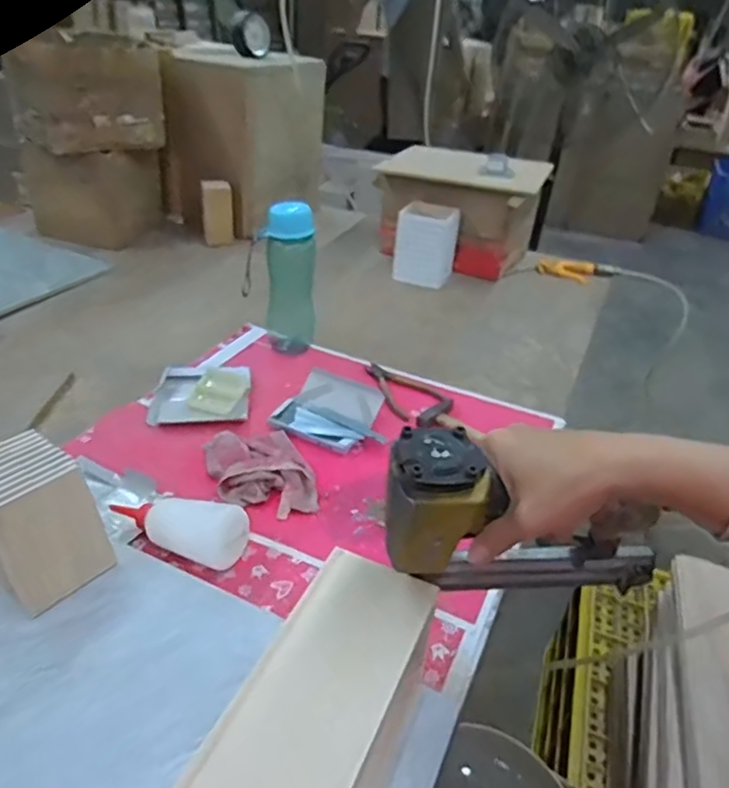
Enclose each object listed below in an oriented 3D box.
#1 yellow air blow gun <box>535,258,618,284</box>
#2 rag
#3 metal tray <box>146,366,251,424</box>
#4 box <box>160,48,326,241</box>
[{"bbox_3d":[0.500,-0.293,1.429,0.179,0.032,0.061,8,33,4],"label":"yellow air blow gun"},{"bbox_3d":[-0.130,0.090,0.754,0.124,0.030,0.157,-4,34,-14],"label":"rag"},{"bbox_3d":[-0.240,-0.002,0.882,0.142,0.021,0.126,2,33,-6],"label":"metal tray"},{"bbox_3d":[-0.288,-0.615,1.479,0.228,0.363,0.367,22,36,23],"label":"box"}]

